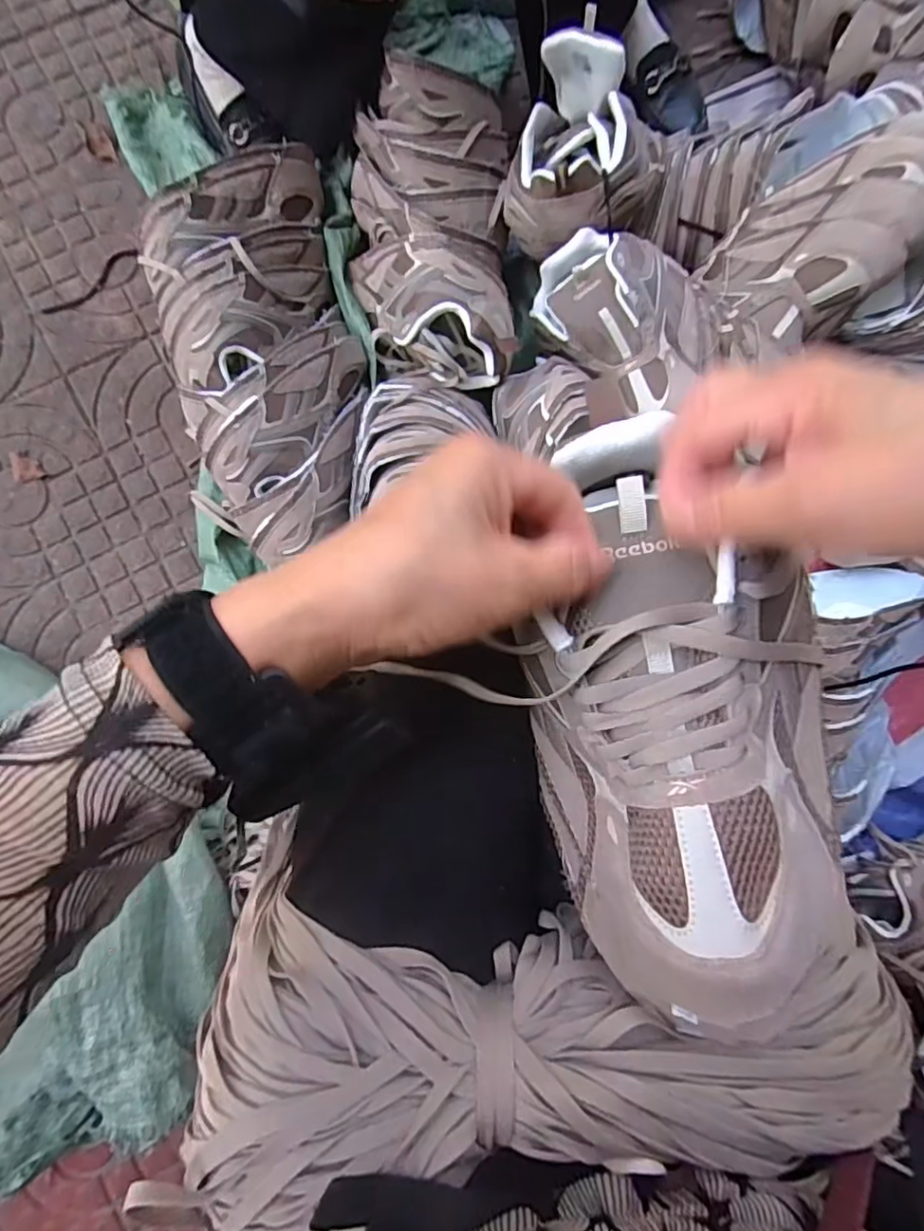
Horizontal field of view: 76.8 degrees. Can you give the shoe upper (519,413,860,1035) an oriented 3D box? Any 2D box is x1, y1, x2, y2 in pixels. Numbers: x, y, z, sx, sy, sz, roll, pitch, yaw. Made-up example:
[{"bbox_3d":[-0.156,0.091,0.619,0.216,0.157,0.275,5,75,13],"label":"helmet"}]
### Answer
[{"bbox_3d":[0.096,0.040,0.265,0.121,0.086,0.254,-16,90,-6],"label":"shoe upper"}]

